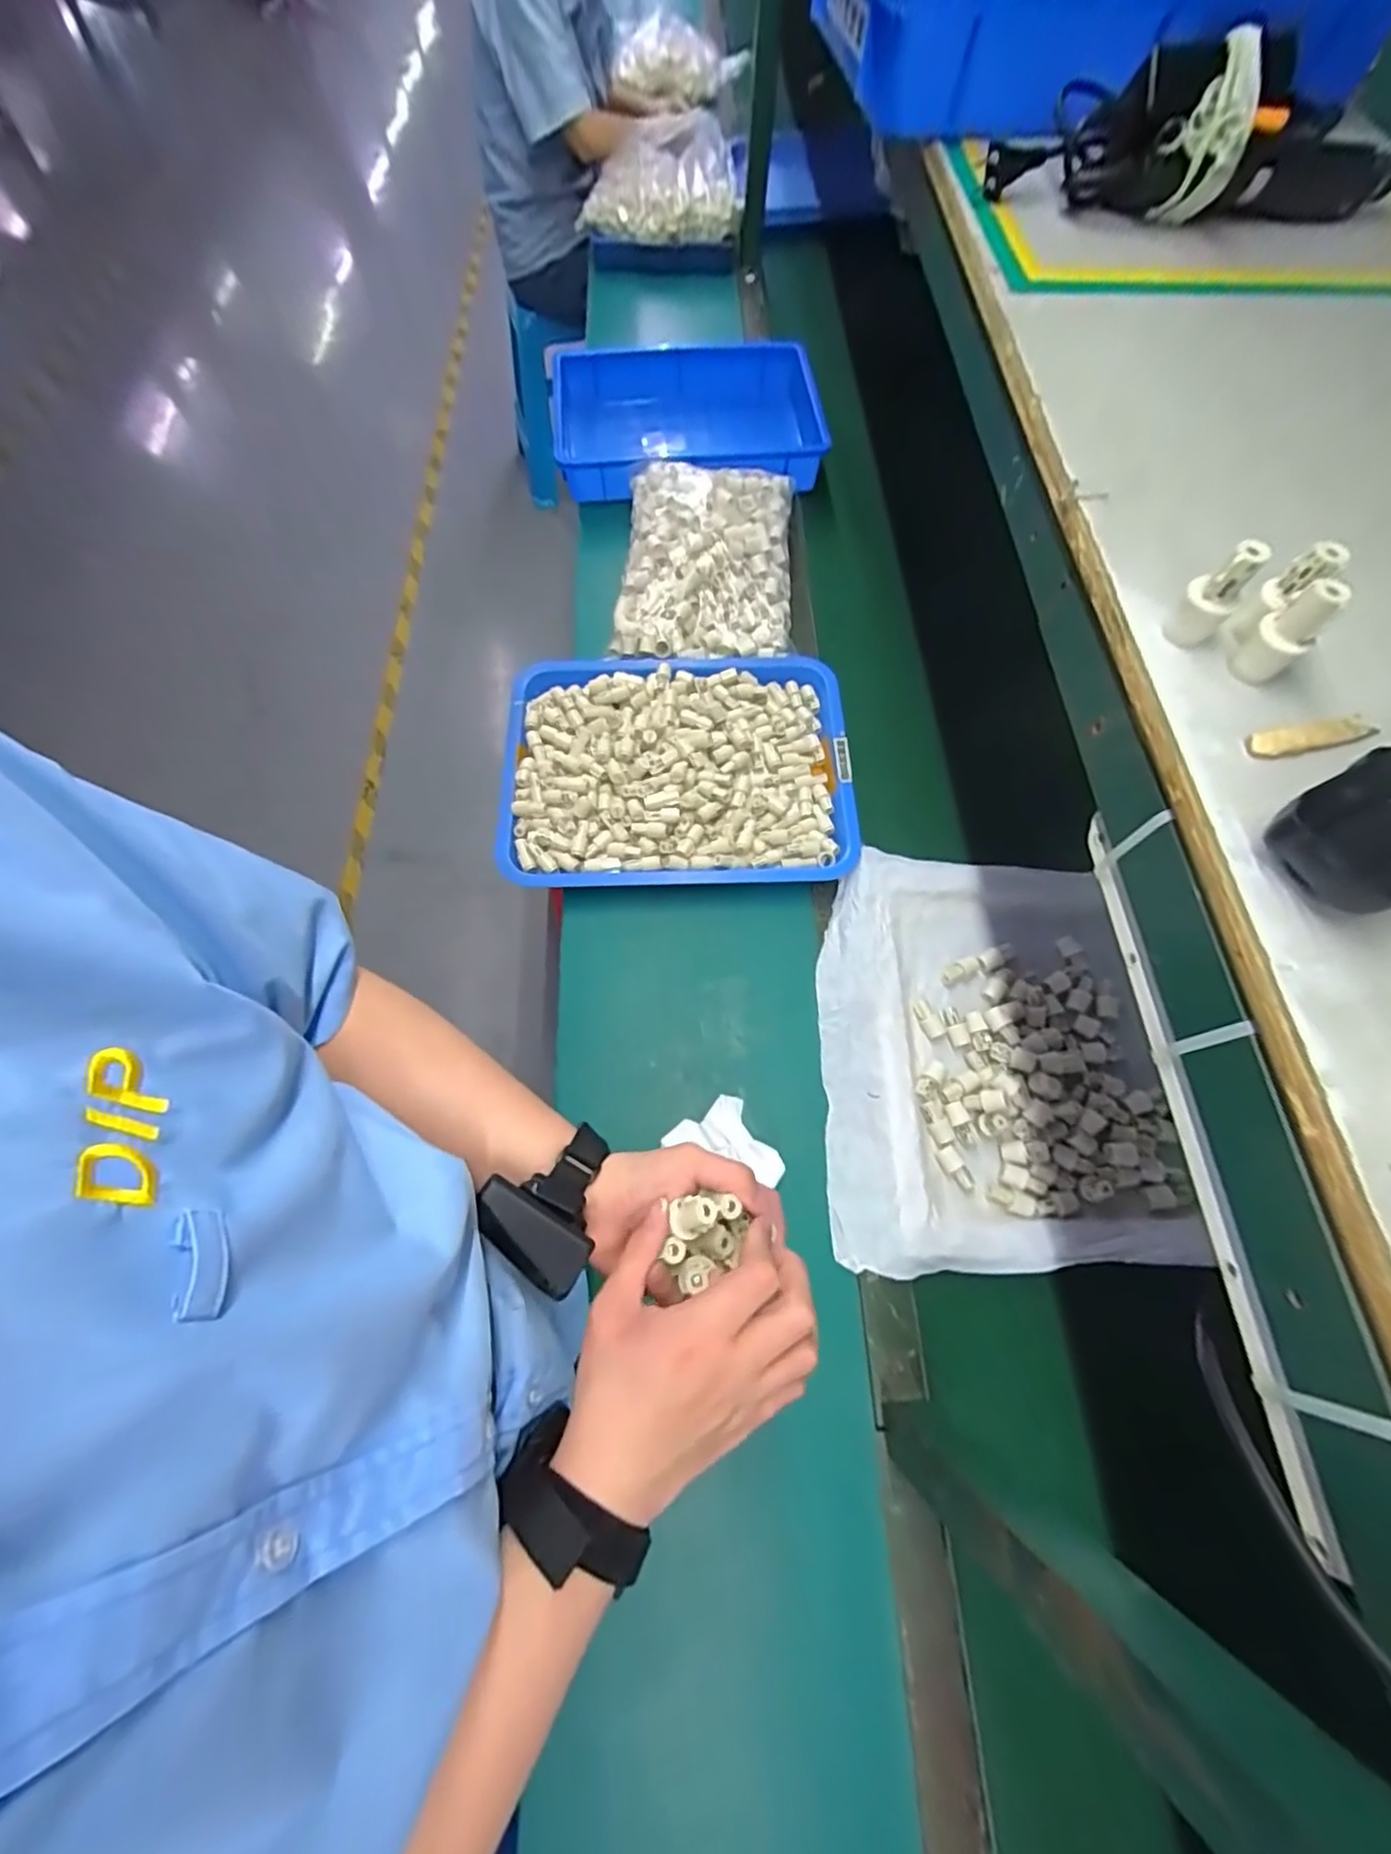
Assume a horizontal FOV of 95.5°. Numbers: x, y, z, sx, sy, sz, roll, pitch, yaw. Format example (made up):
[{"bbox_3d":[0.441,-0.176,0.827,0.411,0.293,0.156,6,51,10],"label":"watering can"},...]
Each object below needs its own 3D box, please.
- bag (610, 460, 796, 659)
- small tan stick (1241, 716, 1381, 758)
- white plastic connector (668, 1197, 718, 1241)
[{"bbox_3d":[0.015,-0.525,0.894,0.243,0.083,0.309,2,68,-2],"label":"bag"},{"bbox_3d":[0.280,-0.086,0.287,0.060,0.005,0.014,-13,69,-8],"label":"small tan stick"},{"bbox_3d":[-0.001,0.167,0.361,0.026,0.019,0.021,-12,69,-7],"label":"white plastic connector"}]

